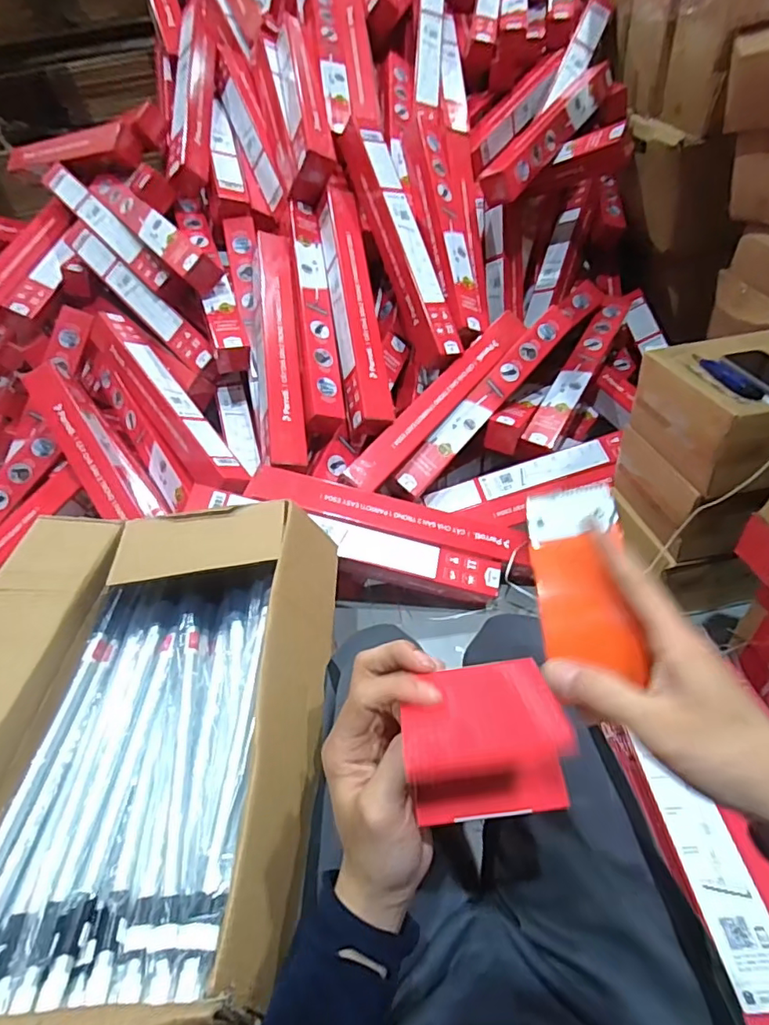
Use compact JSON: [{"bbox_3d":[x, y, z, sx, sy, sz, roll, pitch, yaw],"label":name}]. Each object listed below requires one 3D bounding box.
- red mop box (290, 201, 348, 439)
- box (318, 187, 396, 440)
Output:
[{"bbox_3d":[-0.189,-0.521,1.421,0.114,0.092,0.706,1,67,-24],"label":"red mop box"},{"bbox_3d":[-0.081,-0.534,1.395,0.112,0.094,0.698,-9,75,-2],"label":"box"}]

